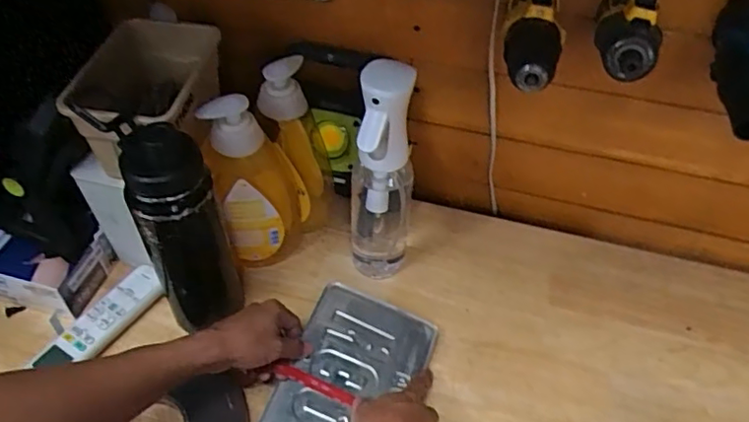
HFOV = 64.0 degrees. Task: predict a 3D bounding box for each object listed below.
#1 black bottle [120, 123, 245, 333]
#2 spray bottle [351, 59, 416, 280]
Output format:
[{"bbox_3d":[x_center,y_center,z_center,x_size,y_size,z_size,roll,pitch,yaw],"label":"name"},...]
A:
[{"bbox_3d":[-0.184,0.023,0.583,0.074,0.240,0.069,-18,51,-17],"label":"black bottle"},{"bbox_3d":[0.011,-0.043,0.653,0.065,0.283,0.094,6,48,4],"label":"spray bottle"}]

